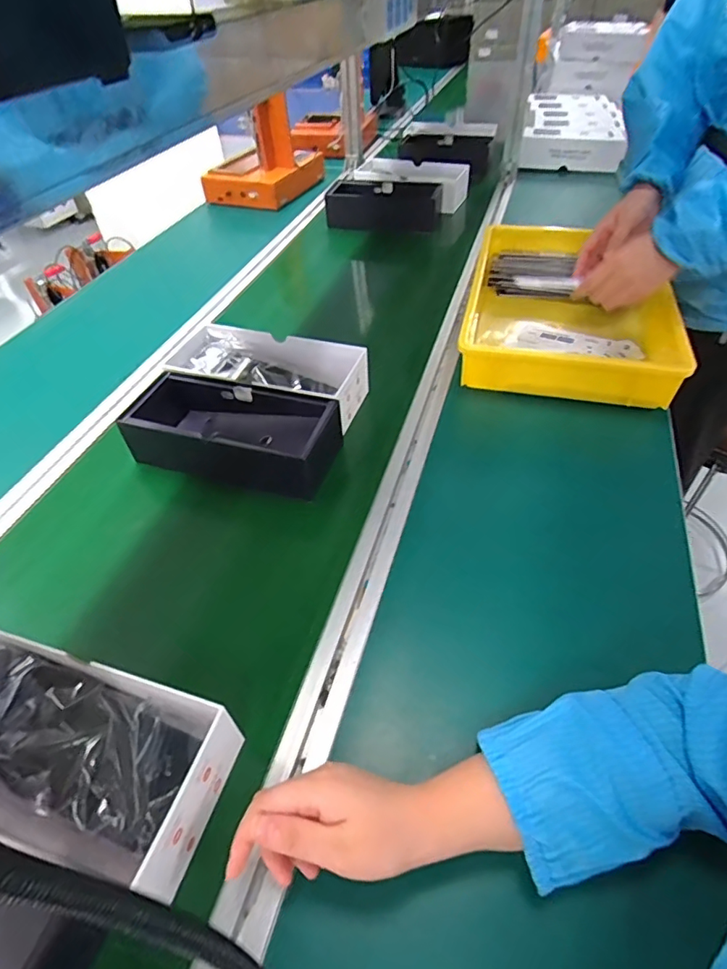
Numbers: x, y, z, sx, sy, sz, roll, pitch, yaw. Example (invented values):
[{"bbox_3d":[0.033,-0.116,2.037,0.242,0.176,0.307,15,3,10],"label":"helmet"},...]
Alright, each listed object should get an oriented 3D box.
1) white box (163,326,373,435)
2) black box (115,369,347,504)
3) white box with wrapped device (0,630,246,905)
[{"bbox_3d":[-0.140,-0.156,0.725,0.282,0.062,0.128,13,49,17],"label":"white box"},{"bbox_3d":[-0.173,-0.068,0.649,0.266,0.072,0.113,12,49,16],"label":"black box"},{"bbox_3d":[-0.238,0.203,0.393,0.259,0.073,0.125,9,48,14],"label":"white box with wrapped device"}]

